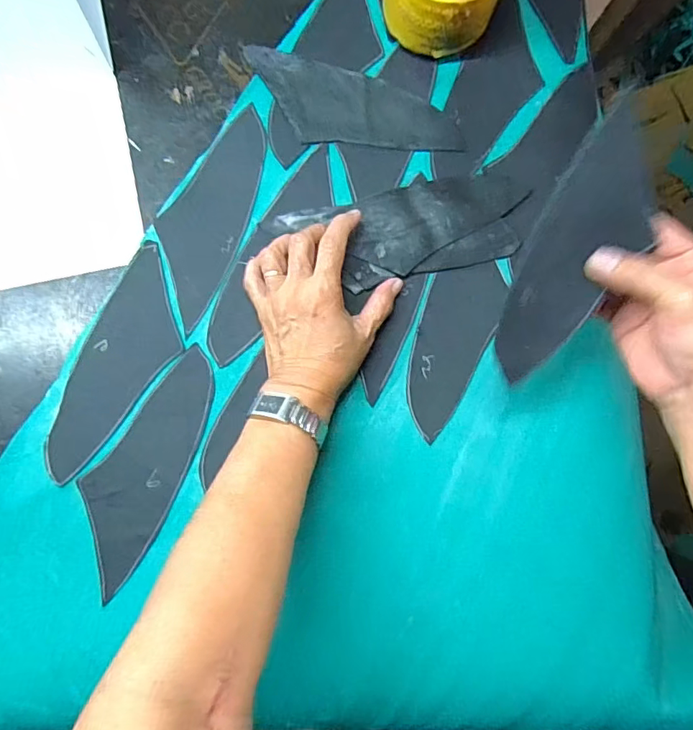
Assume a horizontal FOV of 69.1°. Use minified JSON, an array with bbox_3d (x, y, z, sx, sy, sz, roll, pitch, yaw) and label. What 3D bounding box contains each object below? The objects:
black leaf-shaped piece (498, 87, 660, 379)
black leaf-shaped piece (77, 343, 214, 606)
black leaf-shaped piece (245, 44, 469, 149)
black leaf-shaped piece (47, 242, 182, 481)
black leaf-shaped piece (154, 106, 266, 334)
[{"bbox_3d":[0.149,-0.073,0.323,0.061,0.009,0.175,23,98,-3],"label":"black leaf-shaped piece"},{"bbox_3d":[-0.163,0.082,0.415,0.071,0.008,0.194,32,83,3],"label":"black leaf-shaped piece"},{"bbox_3d":[0.006,-0.223,0.442,0.192,0.004,0.067,13,86,-2],"label":"black leaf-shaped piece"},{"bbox_3d":[-0.190,0.001,0.421,0.071,0.009,0.198,25,83,2],"label":"black leaf-shaped piece"},{"bbox_3d":[-0.113,-0.128,0.429,0.066,0.004,0.181,28,83,2],"label":"black leaf-shaped piece"}]

